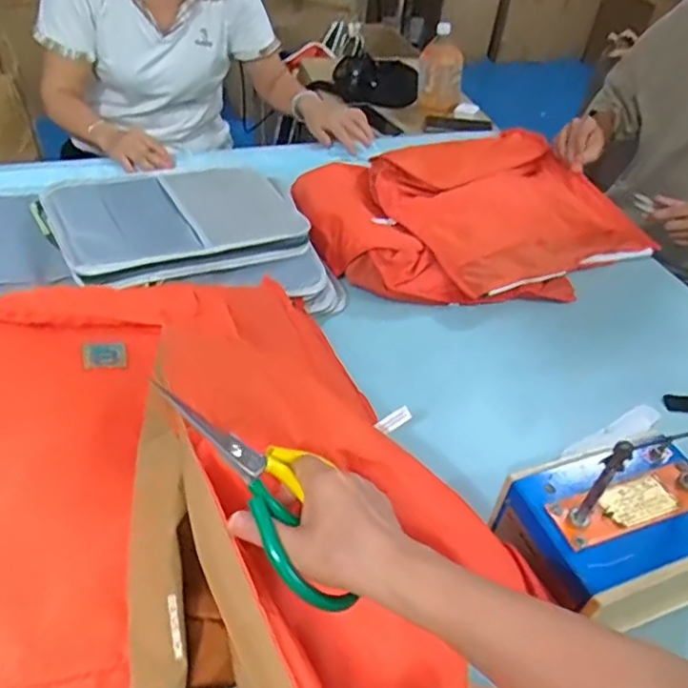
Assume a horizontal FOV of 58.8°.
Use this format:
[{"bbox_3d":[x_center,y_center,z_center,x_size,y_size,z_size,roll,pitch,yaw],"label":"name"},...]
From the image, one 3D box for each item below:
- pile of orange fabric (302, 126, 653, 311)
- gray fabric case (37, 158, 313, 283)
[{"bbox_3d":[0.225,-0.234,1.033,0.568,0.101,0.395,-9,45,-17],"label":"pile of orange fabric"},{"bbox_3d":[-0.232,-0.176,0.851,0.319,0.033,0.235,-13,46,-21],"label":"gray fabric case"}]

